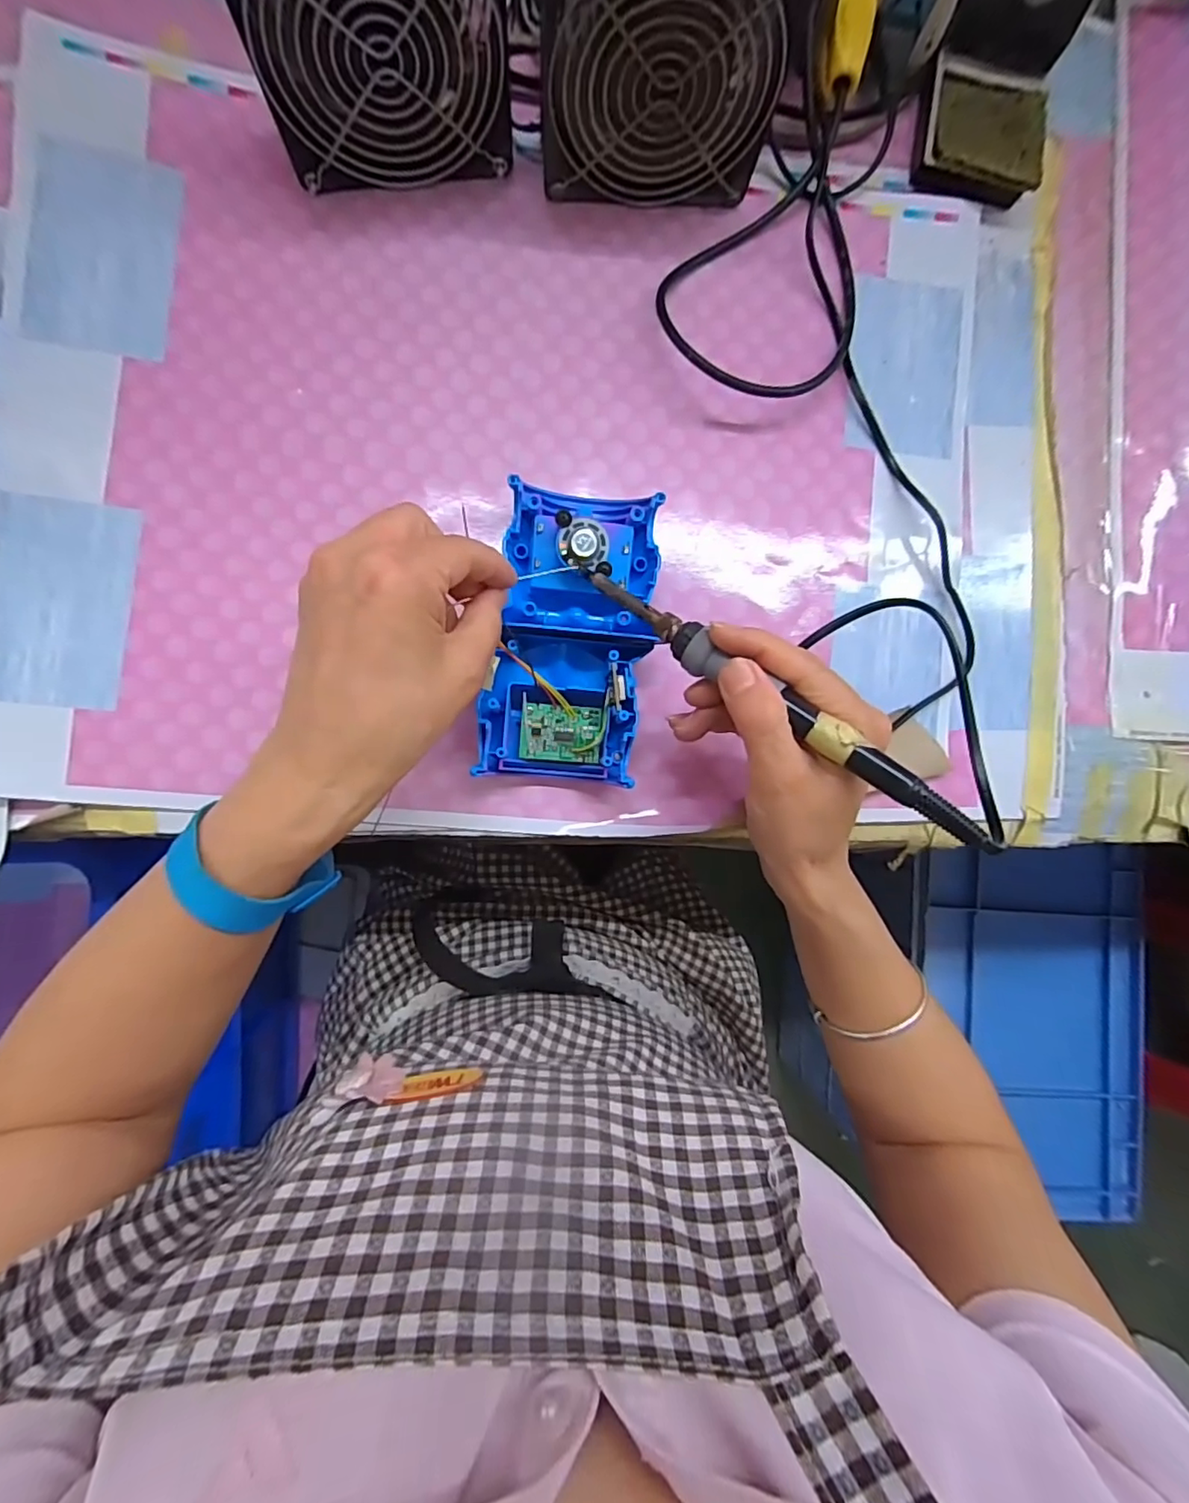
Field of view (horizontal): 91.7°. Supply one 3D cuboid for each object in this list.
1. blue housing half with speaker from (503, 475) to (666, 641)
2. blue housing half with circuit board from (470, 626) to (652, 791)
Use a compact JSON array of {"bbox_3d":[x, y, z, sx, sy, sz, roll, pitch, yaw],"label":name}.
[{"bbox_3d":[-0.006,-0.101,0.314,0.084,0.041,0.077,6,87,-5],"label":"blue housing half with speaker"},{"bbox_3d":[-0.018,-0.025,0.311,0.081,0.035,0.079,6,87,-5],"label":"blue housing half with circuit board"}]

